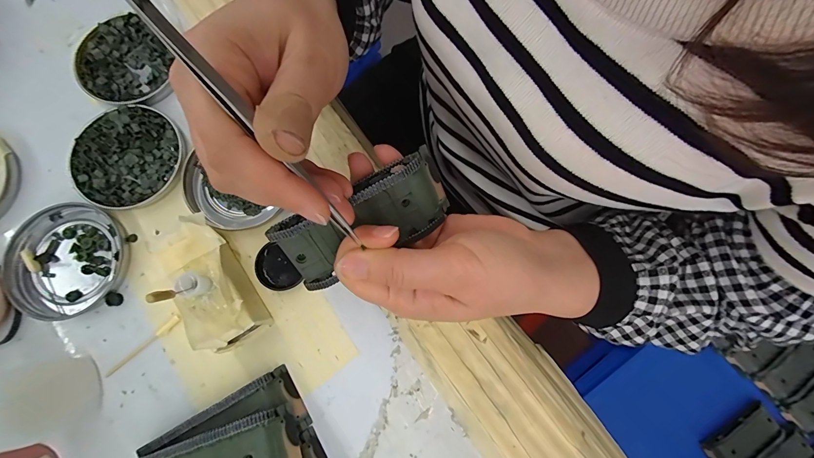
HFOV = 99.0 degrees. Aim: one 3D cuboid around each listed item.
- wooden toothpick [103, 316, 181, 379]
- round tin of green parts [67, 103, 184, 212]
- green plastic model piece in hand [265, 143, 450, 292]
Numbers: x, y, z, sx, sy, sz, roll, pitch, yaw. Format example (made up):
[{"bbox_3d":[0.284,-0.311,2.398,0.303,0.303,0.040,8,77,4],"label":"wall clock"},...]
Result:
[{"bbox_3d":[-0.180,0.080,0.236,0.059,0.004,0.006,-41,83,-8],"label":"wooden toothpick"},{"bbox_3d":[-0.206,-0.053,0.257,0.075,0.009,0.077,0,80,-1],"label":"round tin of green parts"},{"bbox_3d":[-0.024,-0.007,0.195,0.096,0.045,0.023,-29,41,-1],"label":"green plastic model piece in hand"}]

